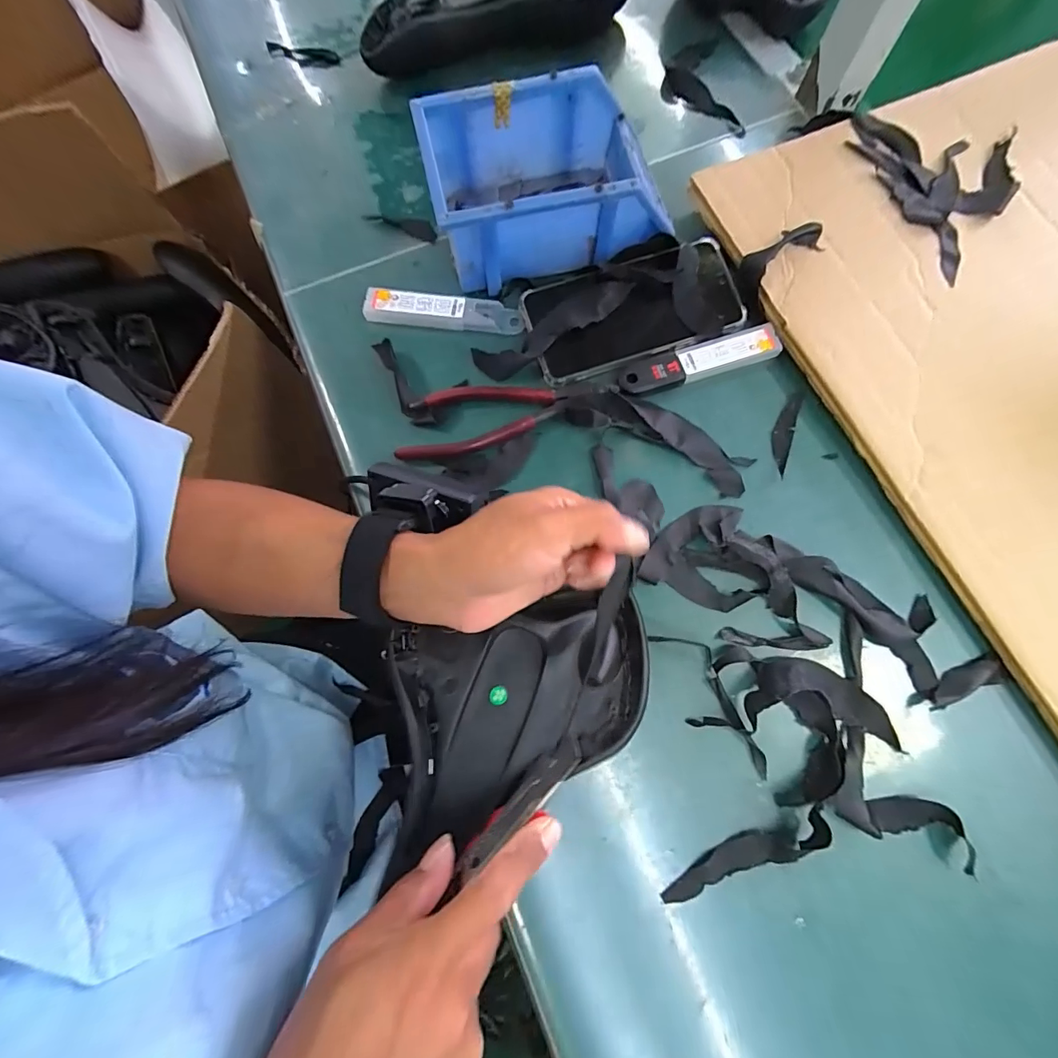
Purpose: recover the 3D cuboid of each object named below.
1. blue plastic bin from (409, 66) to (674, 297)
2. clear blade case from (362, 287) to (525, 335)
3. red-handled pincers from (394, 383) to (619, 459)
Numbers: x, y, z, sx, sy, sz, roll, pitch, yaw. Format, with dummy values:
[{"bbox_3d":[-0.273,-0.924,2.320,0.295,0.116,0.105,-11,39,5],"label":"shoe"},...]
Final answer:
[{"bbox_3d":[0.011,-0.272,0.372,0.172,0.078,0.123,-16,77,-3],"label":"blue plastic bin"},{"bbox_3d":[-0.069,-0.177,0.378,0.125,0.013,0.027,6,77,2],"label":"clear blade case"},{"bbox_3d":[-0.018,-0.089,0.354,0.167,0.009,0.049,-13,77,-2],"label":"red-handled pincers"}]

